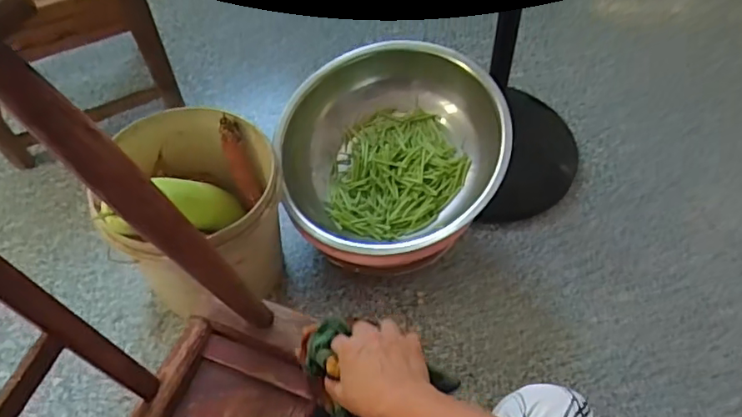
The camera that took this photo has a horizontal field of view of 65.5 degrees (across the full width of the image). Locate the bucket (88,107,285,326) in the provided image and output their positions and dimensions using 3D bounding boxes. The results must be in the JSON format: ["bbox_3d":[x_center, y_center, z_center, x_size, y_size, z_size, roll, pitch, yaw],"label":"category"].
[{"bbox_3d":[-0.258,0.018,0.925,0.235,0.260,0.235,0,55,0],"label":"bucket"}]

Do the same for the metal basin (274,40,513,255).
[{"bbox_3d":[0.037,-0.093,0.919,0.351,0.147,0.346,-14,69,8],"label":"metal basin"}]

